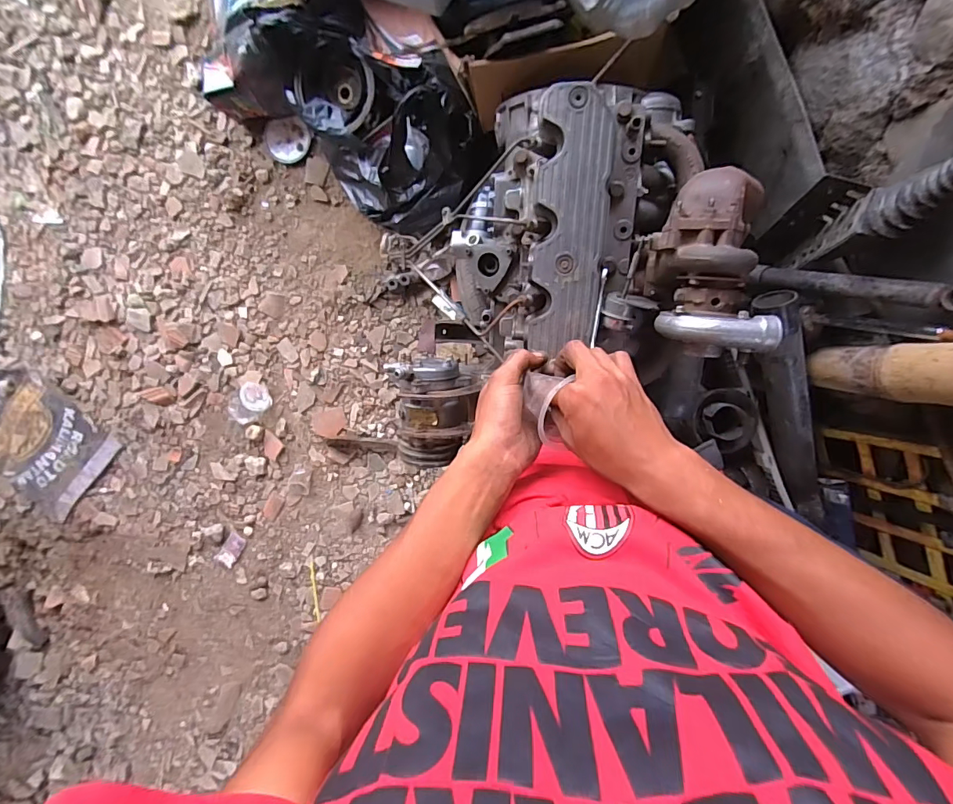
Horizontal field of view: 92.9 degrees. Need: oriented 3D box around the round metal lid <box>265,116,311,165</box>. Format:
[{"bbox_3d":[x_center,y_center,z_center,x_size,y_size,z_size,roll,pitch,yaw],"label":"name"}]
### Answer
[{"bbox_3d":[-0.543,-0.756,1.309,0.135,0.026,0.119,-13,95,6],"label":"round metal lid"}]

